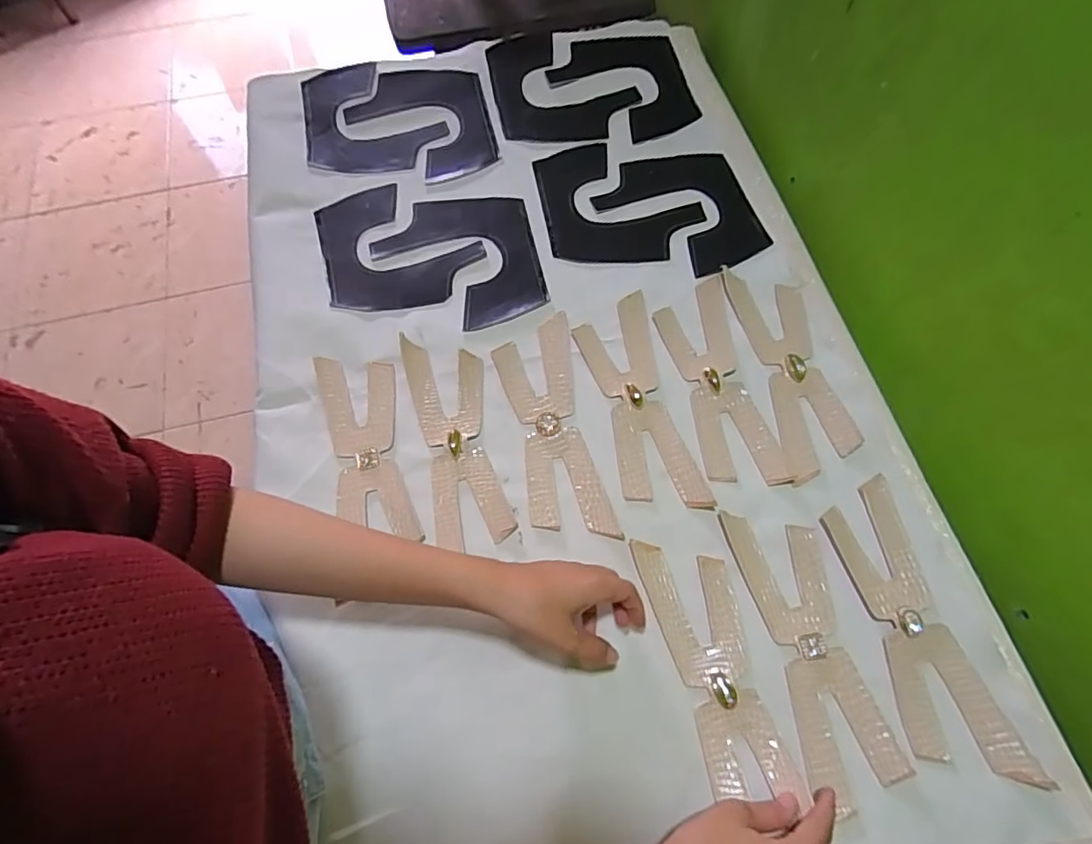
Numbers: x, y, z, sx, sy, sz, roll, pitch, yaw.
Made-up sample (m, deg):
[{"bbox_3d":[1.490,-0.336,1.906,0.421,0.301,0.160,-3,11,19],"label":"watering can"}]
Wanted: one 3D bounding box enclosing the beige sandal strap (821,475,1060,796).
[{"bbox_3d":[0.300,0.166,0.449,0.074,0.009,0.234,-14,68,-4],"label":"beige sandal strap"}]

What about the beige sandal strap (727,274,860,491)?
[{"bbox_3d":[0.250,-0.055,0.555,0.074,0.007,0.229,-8,67,-2],"label":"beige sandal strap"}]

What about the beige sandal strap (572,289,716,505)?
[{"bbox_3d":[0.089,-0.022,0.541,0.076,0.008,0.232,-12,67,-3],"label":"beige sandal strap"}]

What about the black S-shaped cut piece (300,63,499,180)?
[{"bbox_3d":[-0.192,-0.390,0.714,0.231,0.011,0.194,-11,73,-4],"label":"black S-shaped cut piece"}]

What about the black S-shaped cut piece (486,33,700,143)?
[{"bbox_3d":[0.058,-0.445,0.727,0.258,0.014,0.178,-3,72,2],"label":"black S-shaped cut piece"}]

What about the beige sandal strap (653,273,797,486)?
[{"bbox_3d":[0.174,-0.033,0.547,0.077,0.007,0.208,-12,67,-3],"label":"beige sandal strap"}]

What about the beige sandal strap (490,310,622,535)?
[{"bbox_3d":[0.005,0.004,0.537,0.075,0.005,0.229,-12,67,-3],"label":"beige sandal strap"}]

